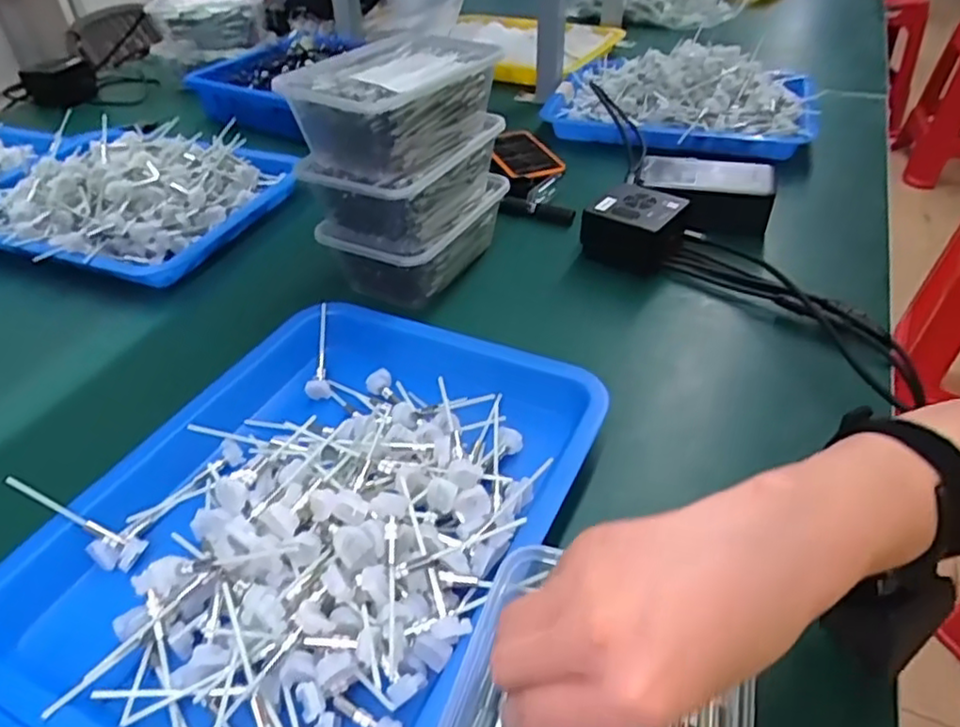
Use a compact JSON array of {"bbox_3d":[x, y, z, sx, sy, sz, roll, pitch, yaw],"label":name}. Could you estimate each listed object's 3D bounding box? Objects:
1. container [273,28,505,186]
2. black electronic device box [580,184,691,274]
[{"bbox_3d":[-0.070,-0.222,0.570,0.113,0.069,0.182,21,45,24],"label":"container"},{"bbox_3d":[0.161,-0.143,0.685,0.088,0.045,0.090,23,46,27],"label":"black electronic device box"}]

